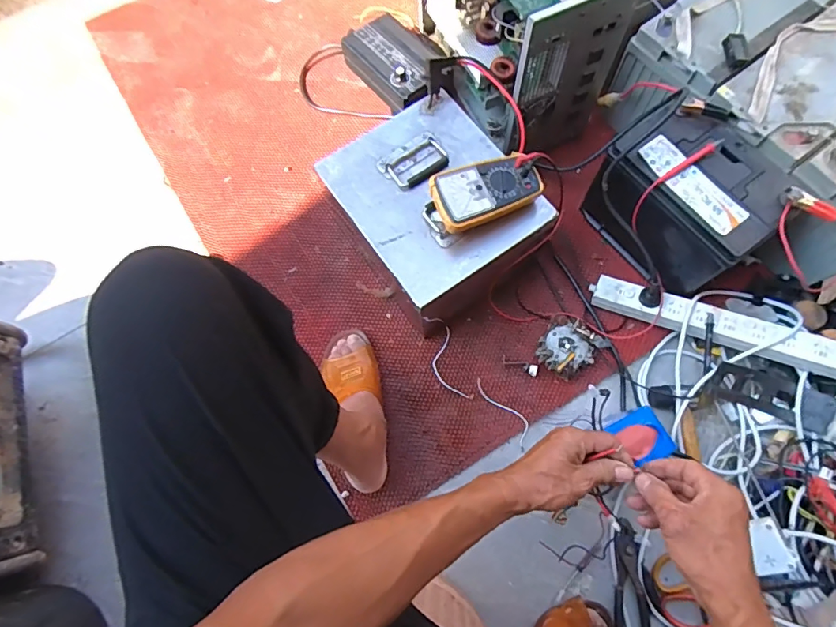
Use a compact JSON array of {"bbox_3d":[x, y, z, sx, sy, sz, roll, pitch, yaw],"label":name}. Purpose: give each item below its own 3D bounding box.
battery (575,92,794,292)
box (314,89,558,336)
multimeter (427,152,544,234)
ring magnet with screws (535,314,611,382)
[{"bbox_3d":[0.433,-0.186,0.790,0.251,0.206,0.201,41,79,12],"label":"battery"},{"bbox_3d":[0.028,-0.167,0.813,0.268,0.169,0.316,-35,76,-9],"label":"box"},{"bbox_3d":[0.103,-0.183,0.710,0.164,0.057,0.093,-23,74,-5],"label":"multimeter"},{"bbox_3d":[0.257,0.057,0.800,0.092,0.038,0.096,43,79,12],"label":"ring magnet with screws"}]

